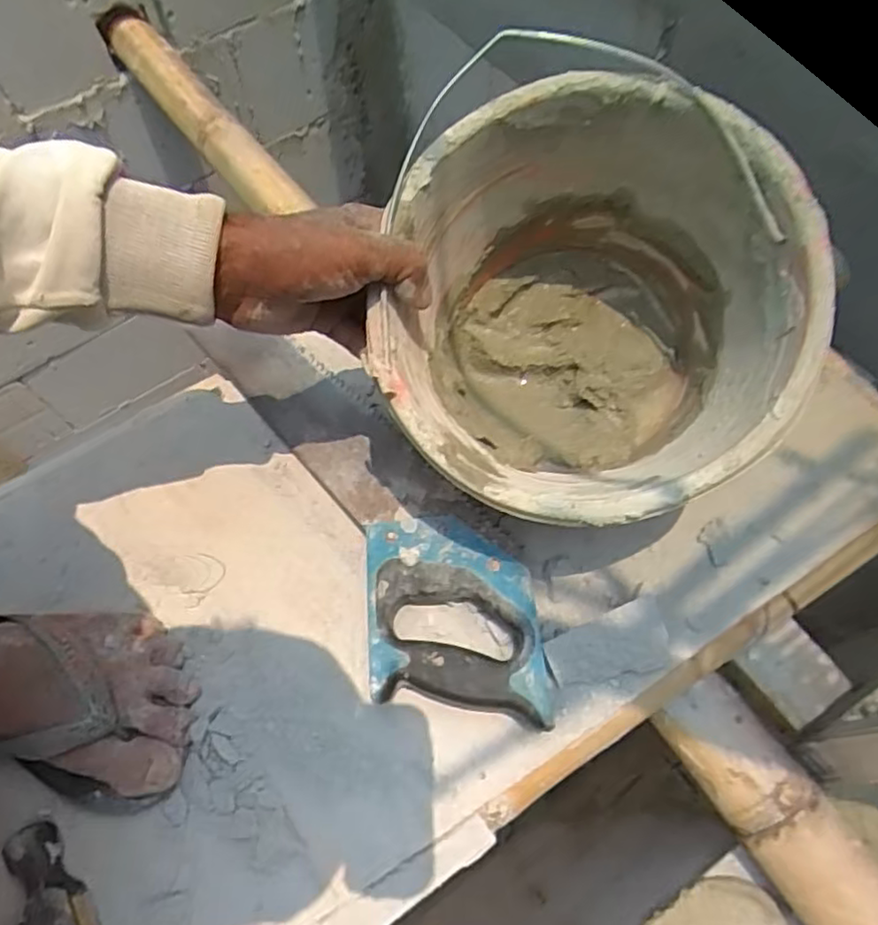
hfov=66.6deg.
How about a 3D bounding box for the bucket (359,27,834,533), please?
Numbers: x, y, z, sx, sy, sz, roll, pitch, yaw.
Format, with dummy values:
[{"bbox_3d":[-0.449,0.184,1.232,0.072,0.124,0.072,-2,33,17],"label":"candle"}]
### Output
[{"bbox_3d":[0.087,-0.078,0.424,0.243,0.189,0.243,-2,76,7],"label":"bucket"}]

